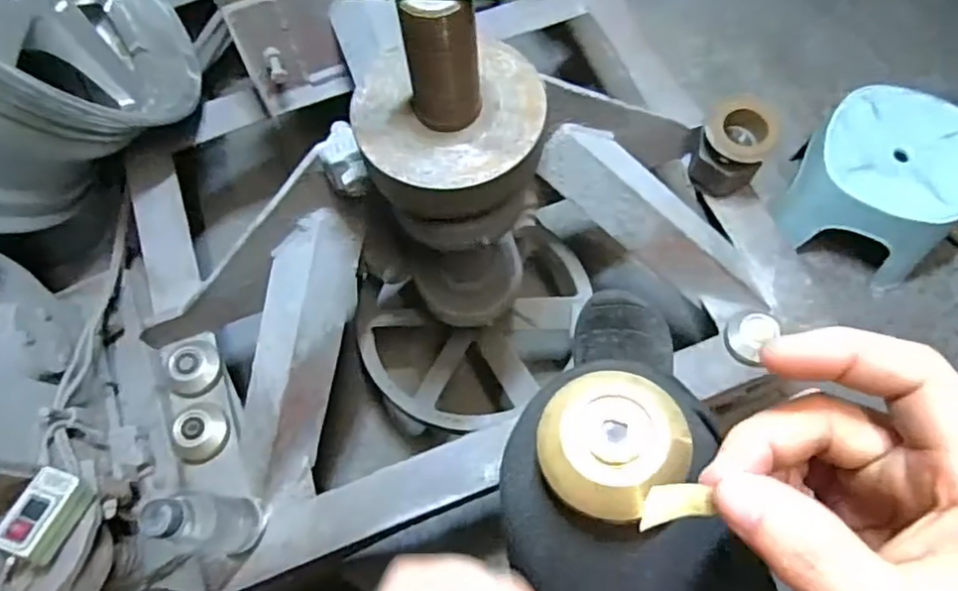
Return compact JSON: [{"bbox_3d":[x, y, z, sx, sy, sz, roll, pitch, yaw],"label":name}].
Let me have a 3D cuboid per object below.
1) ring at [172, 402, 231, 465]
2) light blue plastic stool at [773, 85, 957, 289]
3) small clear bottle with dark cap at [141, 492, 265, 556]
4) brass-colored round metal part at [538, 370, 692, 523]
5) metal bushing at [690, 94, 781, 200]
[{"bbox_3d":[-0.297,0.149,0.690,0.052,0.034,0.058,0,67,3],"label":"ring"},{"bbox_3d":[0.589,-0.165,0.959,0.217,0.184,0.205,25,71,13],"label":"light blue plastic stool"},{"bbox_3d":[-0.245,0.204,0.573,0.042,0.175,0.054,5,68,5],"label":"small clear bottle with dark cap"},{"bbox_3d":[0.053,0.057,0.257,0.057,0.015,0.056,-1,67,3],"label":"brass-colored round metal part"},{"bbox_3d":[0.292,-0.169,0.740,0.075,0.087,0.078,-1,67,3],"label":"metal bushing"}]

